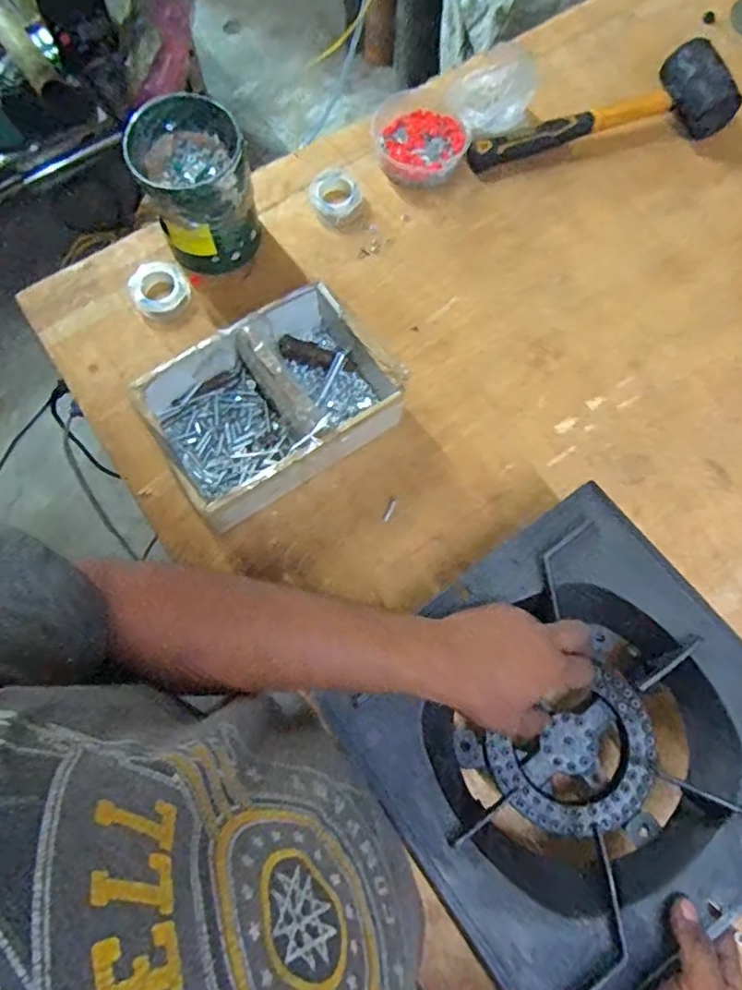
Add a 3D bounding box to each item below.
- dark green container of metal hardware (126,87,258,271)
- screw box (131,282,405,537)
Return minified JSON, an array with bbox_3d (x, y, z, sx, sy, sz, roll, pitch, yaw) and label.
[{"bbox_3d":[-0.180,-0.317,0.635,0.104,0.122,0.117,-31,77,-9],"label":"dark green container of metal hardware"},{"bbox_3d":[-0.095,-0.091,0.589,0.217,0.094,0.151,-33,77,-9],"label":"screw box"}]

